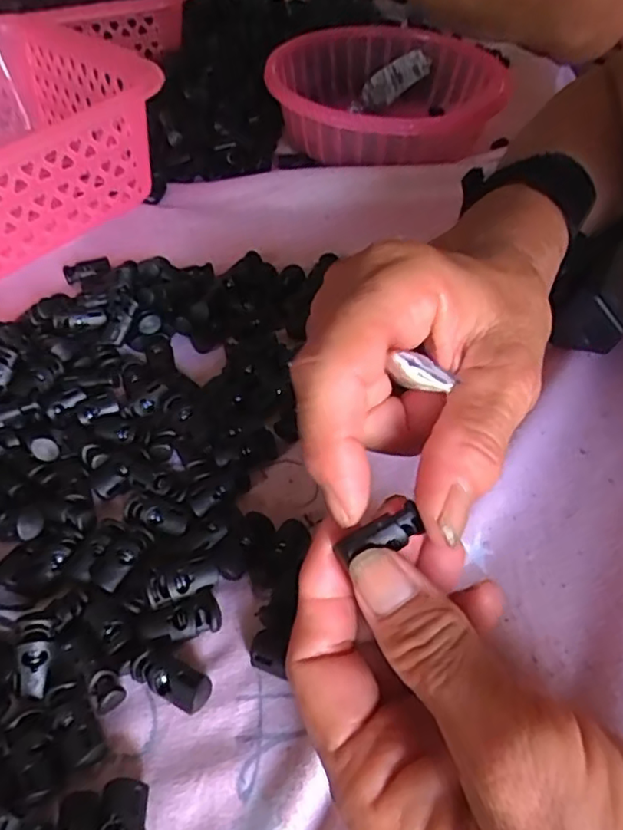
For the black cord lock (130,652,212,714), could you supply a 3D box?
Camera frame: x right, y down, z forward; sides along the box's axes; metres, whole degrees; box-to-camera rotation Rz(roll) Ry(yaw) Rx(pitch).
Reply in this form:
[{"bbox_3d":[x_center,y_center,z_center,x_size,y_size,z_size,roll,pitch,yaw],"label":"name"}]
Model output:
[{"bbox_3d":[-0.049,0.091,0.205,0.028,0.012,0.011,19,52,17],"label":"black cord lock"}]

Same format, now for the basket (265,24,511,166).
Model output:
[{"bbox_3d":[0.045,-0.236,0.445,0.144,0.049,0.165,-2,49,0],"label":"basket"}]

